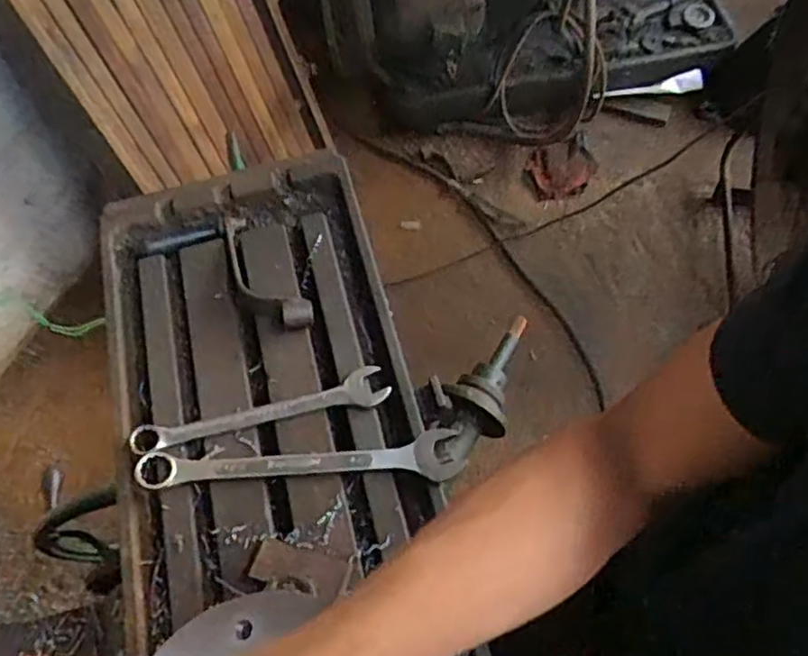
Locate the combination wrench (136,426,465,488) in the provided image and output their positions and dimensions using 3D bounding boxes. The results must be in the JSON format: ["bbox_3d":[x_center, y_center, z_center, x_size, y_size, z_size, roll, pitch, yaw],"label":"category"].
[{"bbox_3d":[-0.089,0.112,0.596,0.270,0.017,0.041,-2,62,3],"label":"combination wrench"}]

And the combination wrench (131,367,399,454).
[{"bbox_3d":[-0.127,0.076,0.620,0.226,0.009,0.034,-15,62,-4],"label":"combination wrench"}]

